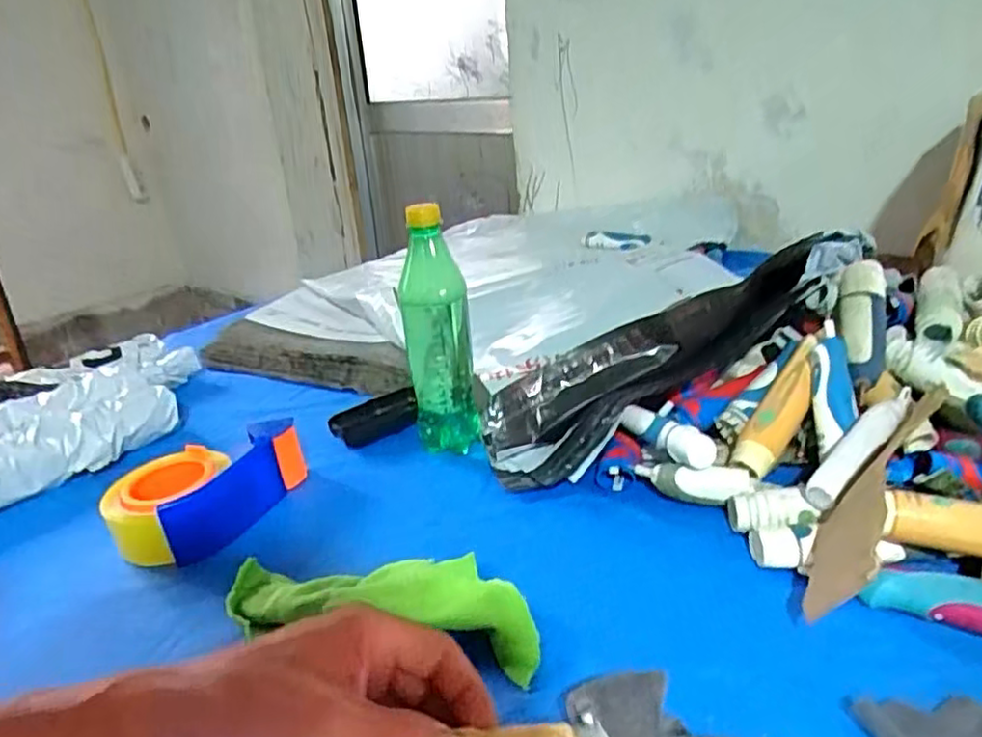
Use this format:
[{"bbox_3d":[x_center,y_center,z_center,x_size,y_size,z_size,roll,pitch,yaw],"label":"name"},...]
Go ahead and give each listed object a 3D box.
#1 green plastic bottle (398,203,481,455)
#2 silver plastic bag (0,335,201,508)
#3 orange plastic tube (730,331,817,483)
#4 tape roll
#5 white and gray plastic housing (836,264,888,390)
[{"bbox_3d":[-0.051,-0.037,0.632,0.061,0.231,0.051,-8,24,-7],"label":"green plastic bottle"},{"bbox_3d":[-0.496,0.067,0.716,0.217,0.067,0.396,16,32,39],"label":"silver plastic bag"},{"bbox_3d":[0.245,0.030,0.574,0.039,0.021,0.143,16,60,39],"label":"orange plastic tube"},{"bbox_3d":[-0.242,0.109,0.588,0.164,0.058,0.095,-18,27,-23],"label":"tape roll"},{"bbox_3d":[0.327,-0.044,0.594,0.037,0.027,0.134,4,53,22],"label":"white and gray plastic housing"}]

